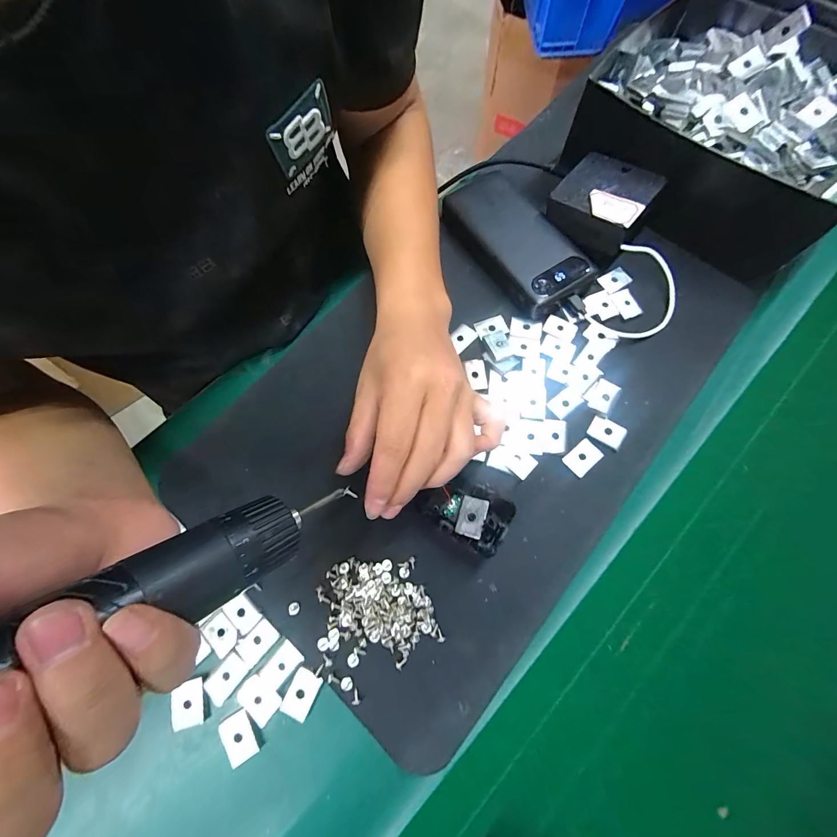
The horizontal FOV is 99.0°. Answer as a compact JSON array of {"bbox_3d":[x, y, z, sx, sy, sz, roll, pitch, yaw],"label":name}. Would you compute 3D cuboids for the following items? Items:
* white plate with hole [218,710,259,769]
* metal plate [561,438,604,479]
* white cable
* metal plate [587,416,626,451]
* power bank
[{"bbox_3d":[-0.122,0.217,0.242,0.020,0.005,0.028,-30,73,-7],"label":"white plate with hole"},{"bbox_3d":[0.134,0.032,0.291,0.028,0.004,0.020,-41,75,-10],"label":"metal plate"},{"bbox_3d":[0.196,-0.112,0.325,0.077,0.014,0.095,44,79,6],"label":"white cable"},{"bbox_3d":[0.157,0.011,0.298,0.027,0.004,0.019,32,88,17],"label":"metal plate"},{"bbox_3d":[0.090,-0.169,0.345,0.078,0.029,0.150,-33,73,-8],"label":"power bank"}]

